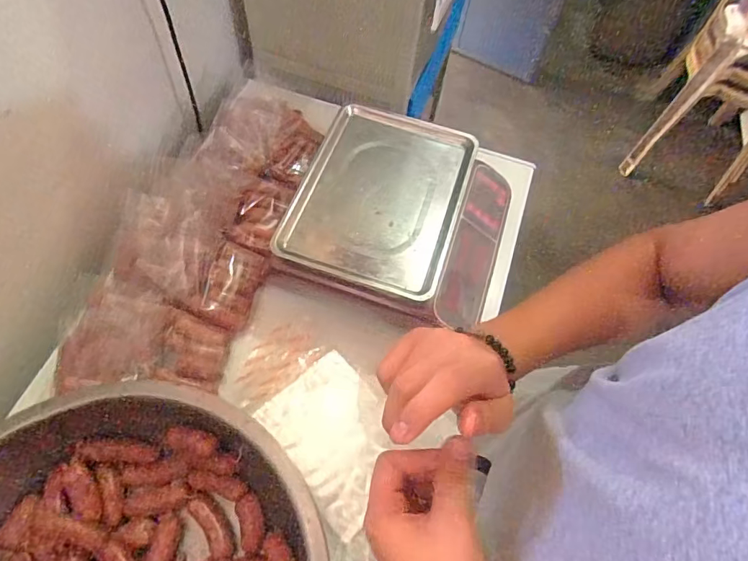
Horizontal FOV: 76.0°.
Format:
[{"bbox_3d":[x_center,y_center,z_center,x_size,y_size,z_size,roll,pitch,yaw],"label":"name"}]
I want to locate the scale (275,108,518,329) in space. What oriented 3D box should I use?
[{"bbox_3d":[0.041,-0.099,0.779,0.310,0.127,0.337,19,62,6],"label":"scale"}]

